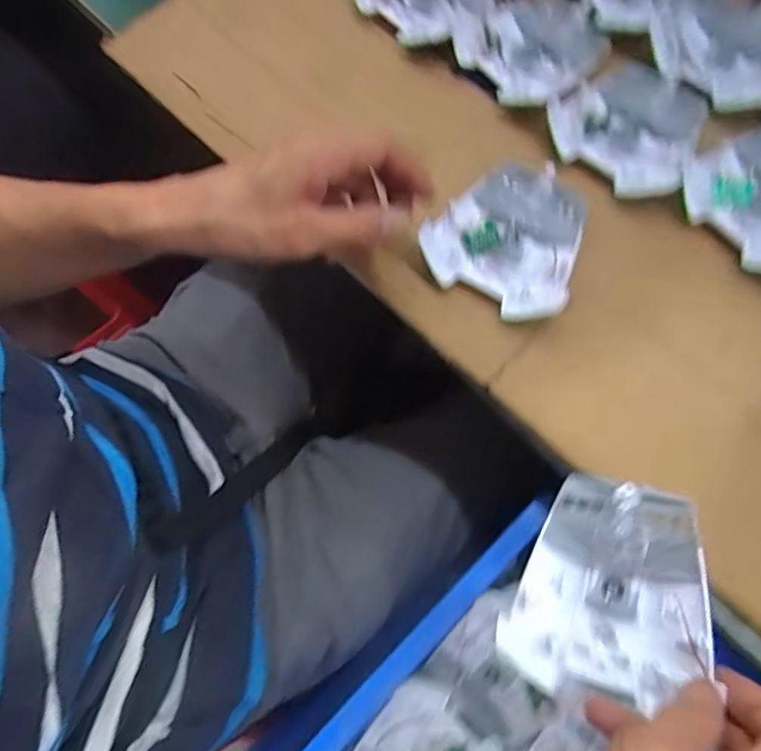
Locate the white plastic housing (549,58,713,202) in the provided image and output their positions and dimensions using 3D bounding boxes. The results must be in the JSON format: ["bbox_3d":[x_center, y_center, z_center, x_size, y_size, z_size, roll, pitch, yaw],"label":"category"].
[{"bbox_3d":[0.182,-0.186,0.422,0.100,0.024,0.107,32,74,10],"label":"white plastic housing"}]

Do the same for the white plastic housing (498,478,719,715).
[{"bbox_3d":[0.121,0.111,0.303,0.094,0.018,0.107,7,71,27],"label":"white plastic housing"}]

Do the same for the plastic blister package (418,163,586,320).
[{"bbox_3d":[0.085,-0.096,0.390,0.097,0.023,0.106,22,73,7],"label":"plastic blister package"}]

